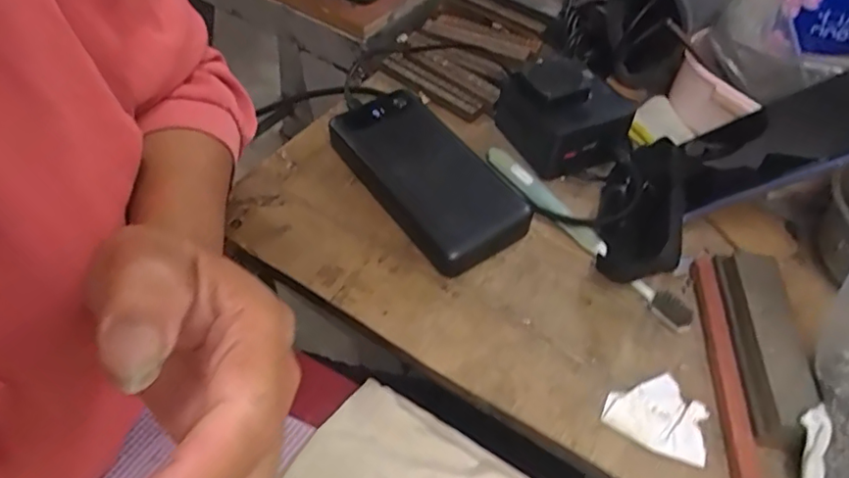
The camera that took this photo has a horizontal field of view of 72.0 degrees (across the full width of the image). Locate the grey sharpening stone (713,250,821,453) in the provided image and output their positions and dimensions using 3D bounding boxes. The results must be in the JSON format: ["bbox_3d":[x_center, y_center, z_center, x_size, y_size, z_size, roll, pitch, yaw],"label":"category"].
[{"bbox_3d":[0.196,0.057,0.337,0.034,0.029,0.118,8,51,2],"label":"grey sharpening stone"}]

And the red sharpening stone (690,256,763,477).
[{"bbox_3d":[0.174,0.069,0.339,0.015,0.011,0.152,6,51,1],"label":"red sharpening stone"}]

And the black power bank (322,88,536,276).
[{"bbox_3d":[0.000,-0.047,0.415,0.073,0.024,0.156,-28,58,-24],"label":"black power bank"}]

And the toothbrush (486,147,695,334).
[{"bbox_3d":[0.104,-0.007,0.396,0.019,0.010,0.183,-29,59,-24],"label":"toothbrush"}]

